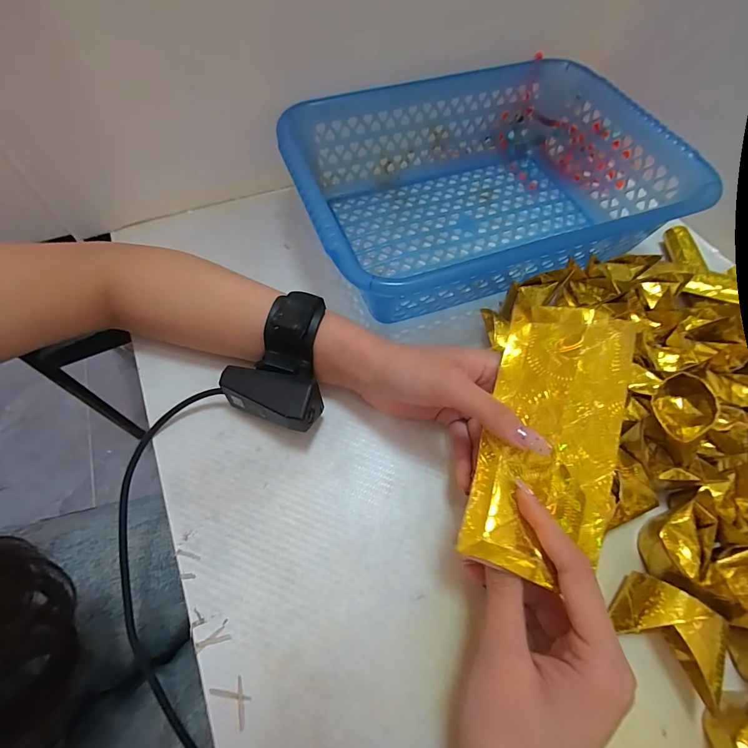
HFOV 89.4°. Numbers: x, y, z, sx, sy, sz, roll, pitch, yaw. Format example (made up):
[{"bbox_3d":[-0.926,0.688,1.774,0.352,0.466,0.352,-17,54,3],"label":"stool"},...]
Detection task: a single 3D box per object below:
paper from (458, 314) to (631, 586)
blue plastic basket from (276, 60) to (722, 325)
[{"bbox_3d":[0.097,0.035,0.209,0.067,0.023,0.142,11,78,22],"label":"paper"},{"bbox_3d":[0.097,-0.174,0.356,0.331,0.078,0.231,-16,63,-11],"label":"blue plastic basket"}]

